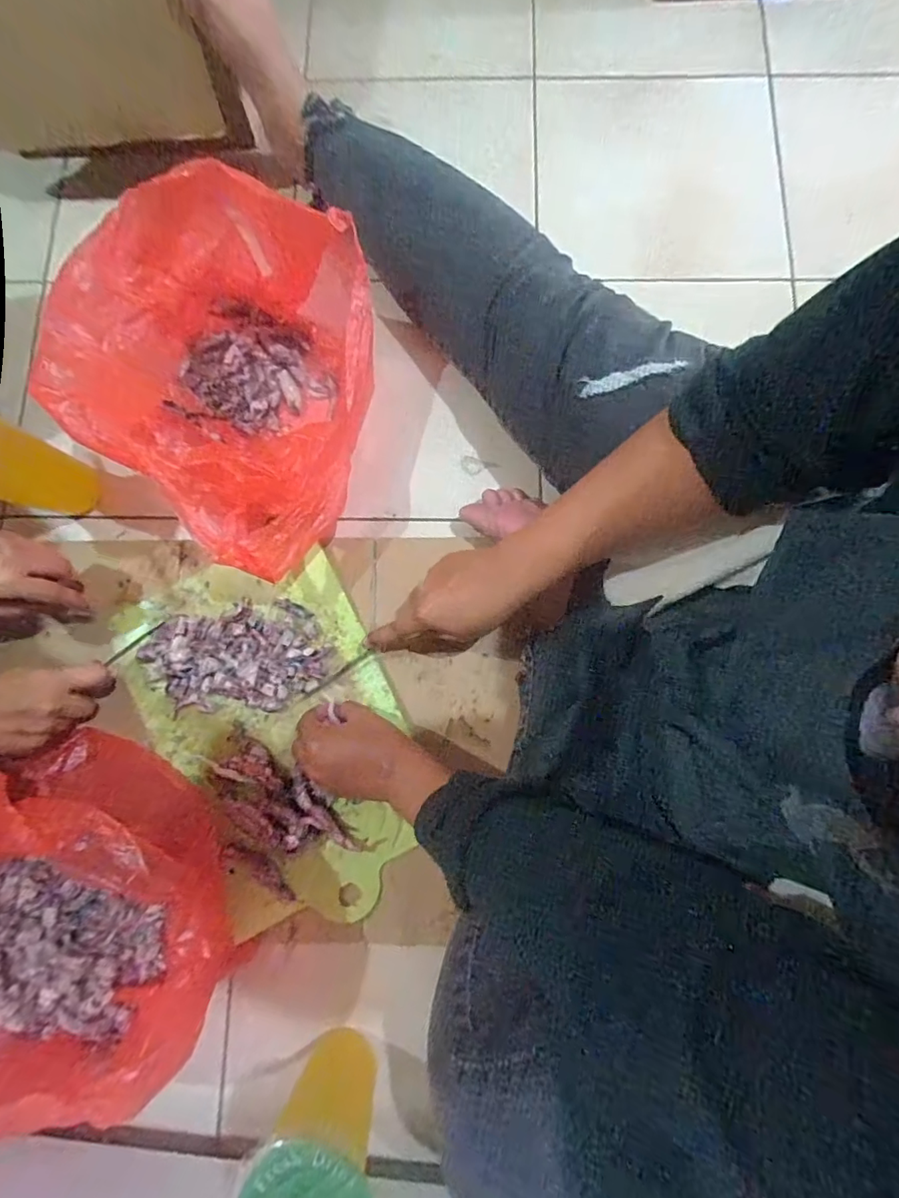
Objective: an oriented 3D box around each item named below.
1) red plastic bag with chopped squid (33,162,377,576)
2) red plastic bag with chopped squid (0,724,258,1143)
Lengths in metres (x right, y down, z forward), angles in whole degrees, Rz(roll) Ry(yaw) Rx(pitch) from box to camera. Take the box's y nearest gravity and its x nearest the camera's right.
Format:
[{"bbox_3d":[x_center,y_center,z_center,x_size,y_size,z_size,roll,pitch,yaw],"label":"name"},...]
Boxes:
[{"bbox_3d":[-0.222,-0.203,0.509,0.280,0.179,0.304,19,80,5],"label":"red plastic bag with chopped squid"},{"bbox_3d":[-0.326,0.296,0.425,0.278,0.156,0.297,24,80,5],"label":"red plastic bag with chopped squid"}]

